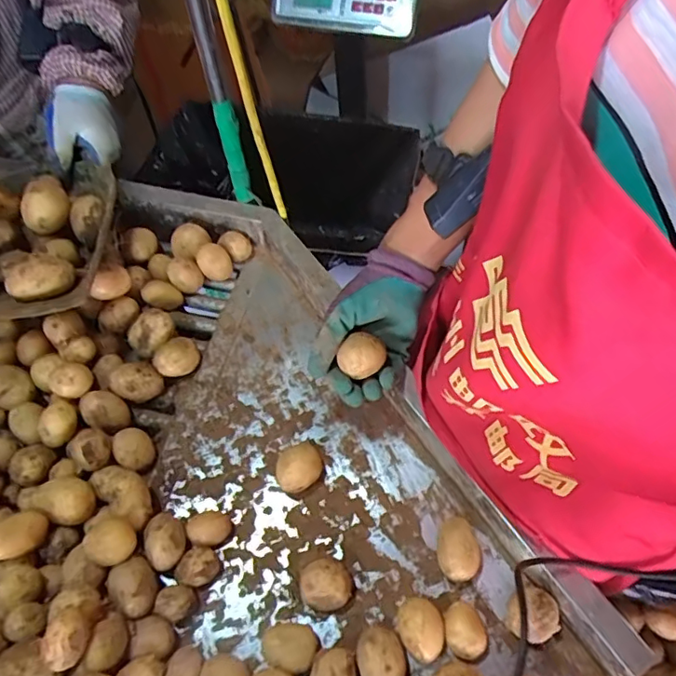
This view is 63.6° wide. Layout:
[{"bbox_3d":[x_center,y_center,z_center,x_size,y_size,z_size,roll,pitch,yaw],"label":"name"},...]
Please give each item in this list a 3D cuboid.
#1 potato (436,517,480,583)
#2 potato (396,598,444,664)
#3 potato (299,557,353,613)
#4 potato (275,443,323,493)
[{"bbox_3d":[0.104,0.187,0.484,0.034,0.028,0.052,-4,57,0],"label":"potato"},{"bbox_3d":[0.068,0.242,0.452,0.036,0.035,0.044,-21,58,-10],"label":"potato"},{"bbox_3d":[-0.011,0.214,0.474,0.044,0.037,0.039,-11,57,-4],"label":"potato"},{"bbox_3d":[-0.037,0.127,0.524,0.044,0.032,0.038,-26,59,-13],"label":"potato"}]

